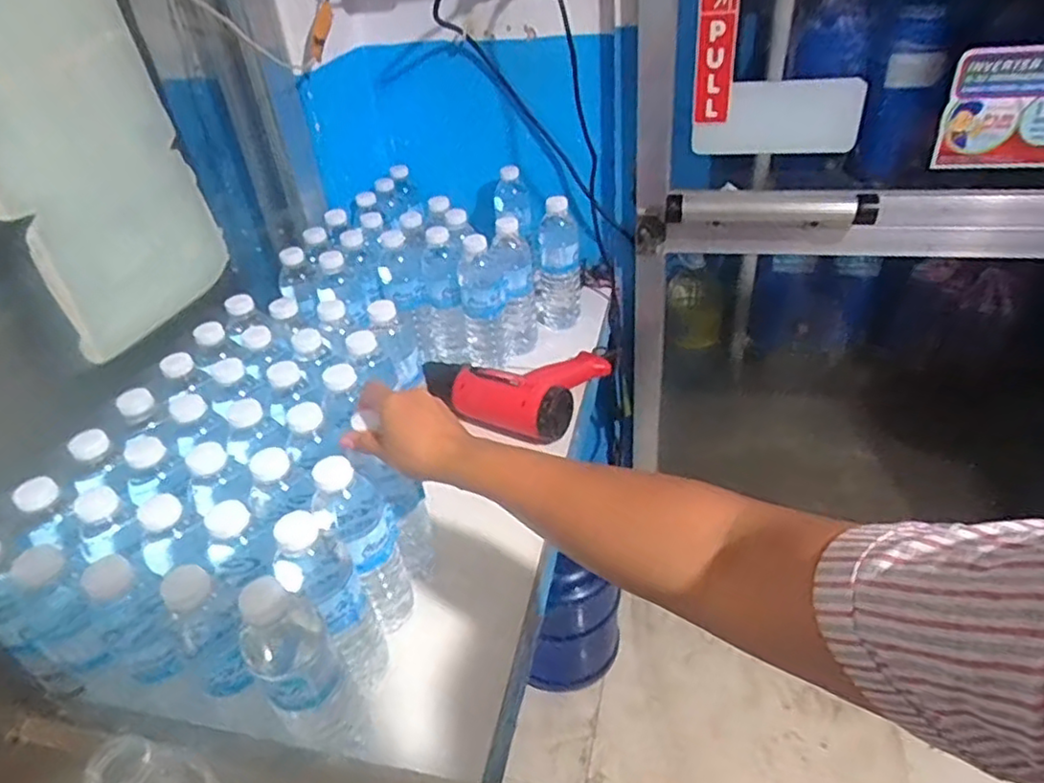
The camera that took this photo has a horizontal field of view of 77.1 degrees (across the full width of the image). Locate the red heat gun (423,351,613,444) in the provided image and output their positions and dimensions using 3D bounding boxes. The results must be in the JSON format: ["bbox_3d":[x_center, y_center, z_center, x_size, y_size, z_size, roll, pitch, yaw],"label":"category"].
[{"bbox_3d":[-0.006,-0.023,0.909,0.204,0.073,0.173,14,42,24],"label":"red heat gun"}]

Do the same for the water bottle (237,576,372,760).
[{"bbox_3d":[-0.167,0.225,0.513,0.056,0.211,0.051,-28,43,-26],"label":"water bottle"}]

